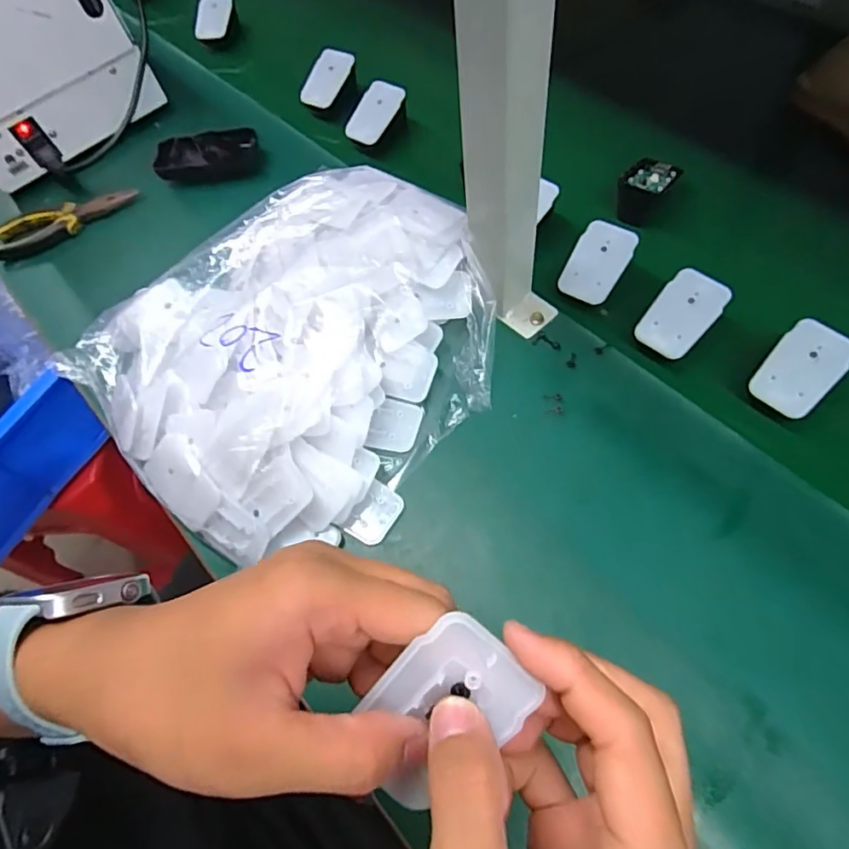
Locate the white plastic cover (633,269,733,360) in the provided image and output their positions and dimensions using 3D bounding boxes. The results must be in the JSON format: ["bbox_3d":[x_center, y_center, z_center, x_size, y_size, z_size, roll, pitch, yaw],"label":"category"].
[{"bbox_3d":[0.200,-0.086,0.432,0.045,0.008,0.068,39,93,15],"label":"white plastic cover"}]

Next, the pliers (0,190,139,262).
[{"bbox_3d":[-0.384,-0.214,0.595,0.151,0.022,0.047,-18,63,-1],"label":"pliers"}]

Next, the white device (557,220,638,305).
[{"bbox_3d":[0.144,-0.135,0.464,0.044,0.009,0.067,30,95,11],"label":"white device"}]

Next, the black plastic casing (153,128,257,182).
[{"bbox_3d":[-0.236,-0.292,0.605,0.107,0.028,0.048,-5,64,5],"label":"black plastic casing"}]

